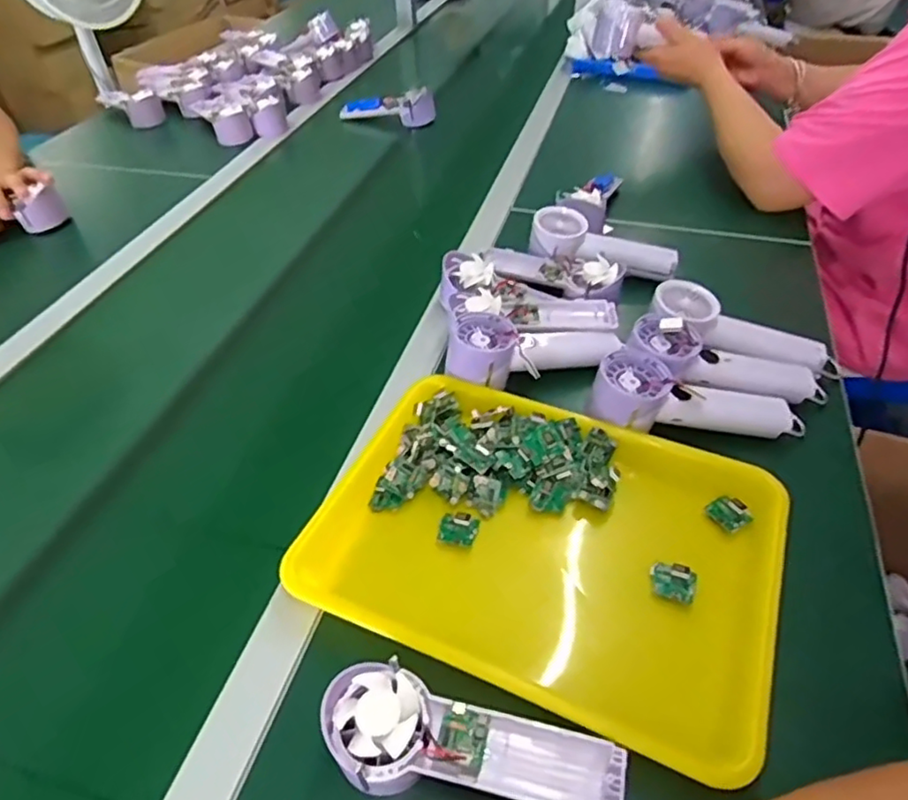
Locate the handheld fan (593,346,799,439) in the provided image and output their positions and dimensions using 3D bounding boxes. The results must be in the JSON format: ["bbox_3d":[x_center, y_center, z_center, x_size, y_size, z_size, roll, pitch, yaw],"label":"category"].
[{"bbox_3d":[0.222,0.002,0.571,0.196,0.045,0.070,11,45,-7],"label":"handheld fan"}]

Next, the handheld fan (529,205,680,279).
[{"bbox_3d":[0.177,-0.175,0.740,0.176,0.048,0.072,16,46,-1],"label":"handheld fan"}]

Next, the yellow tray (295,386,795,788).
[{"bbox_3d":[0.069,0.111,0.495,0.346,0.052,0.251,18,48,19],"label":"yellow tray"}]

